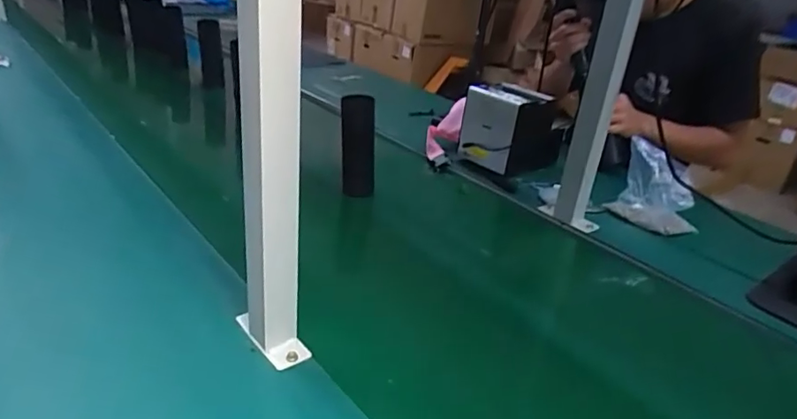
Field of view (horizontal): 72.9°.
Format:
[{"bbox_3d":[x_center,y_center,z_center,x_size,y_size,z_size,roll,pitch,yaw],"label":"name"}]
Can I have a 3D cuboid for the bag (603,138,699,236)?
[{"bbox_3d":[0.422,-0.031,0.897,0.052,0.130,0.123,-10,31,-29],"label":"bag"}]

